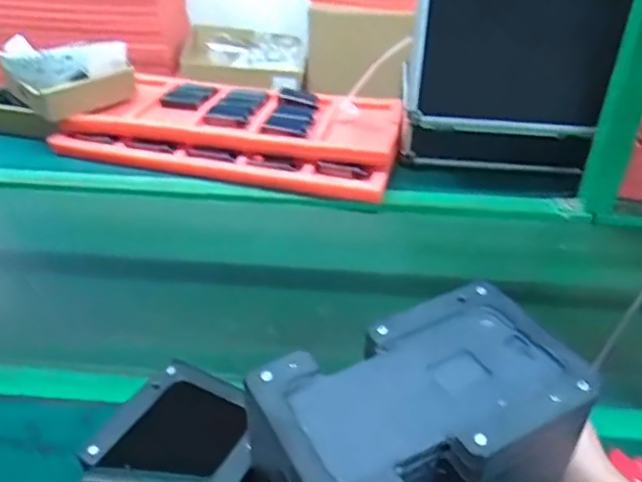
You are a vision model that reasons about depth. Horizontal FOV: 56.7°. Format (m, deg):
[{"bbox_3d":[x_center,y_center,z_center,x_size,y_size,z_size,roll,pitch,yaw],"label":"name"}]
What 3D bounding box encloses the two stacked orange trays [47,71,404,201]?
[{"bbox_3d":[-0.142,-0.190,1.010,0.549,0.071,0.248,10,37,11],"label":"two stacked orange trays"}]

